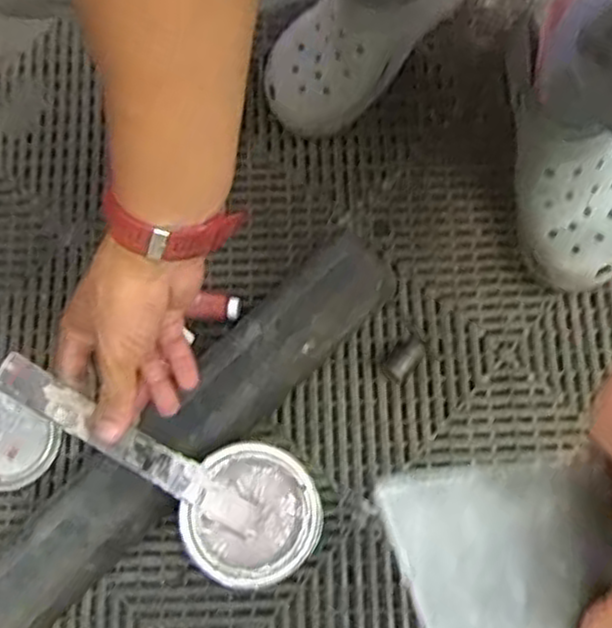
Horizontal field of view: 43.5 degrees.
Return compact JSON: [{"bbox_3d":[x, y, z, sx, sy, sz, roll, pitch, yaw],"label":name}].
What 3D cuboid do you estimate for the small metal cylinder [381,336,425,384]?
[{"bbox_3d":[0.091,0.041,0.717,0.024,0.019,0.047,40,78,12],"label":"small metal cylinder"}]

